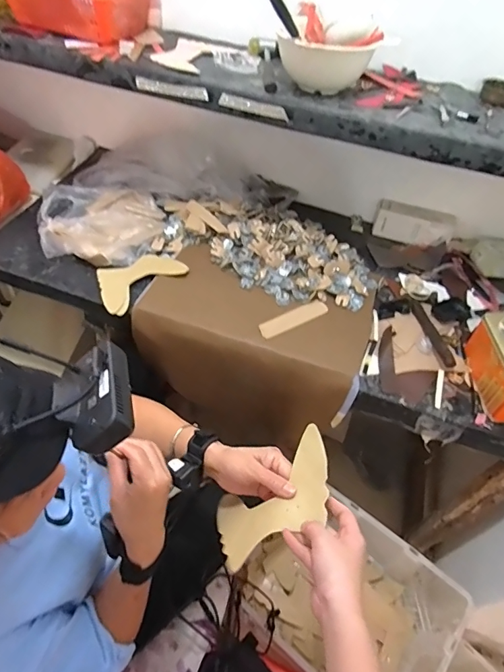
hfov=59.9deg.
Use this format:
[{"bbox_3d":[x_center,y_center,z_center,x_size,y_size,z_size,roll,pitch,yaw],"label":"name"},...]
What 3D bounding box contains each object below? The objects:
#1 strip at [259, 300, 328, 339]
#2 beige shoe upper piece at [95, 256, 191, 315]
[{"bbox_3d":[0.092,-0.041,0.981,0.176,0.011,0.045,-23,52,-25],"label":"strip"},{"bbox_3d":[-0.273,-0.141,1.025,0.134,0.013,0.206,38,56,23],"label":"beige shoe upper piece"}]

